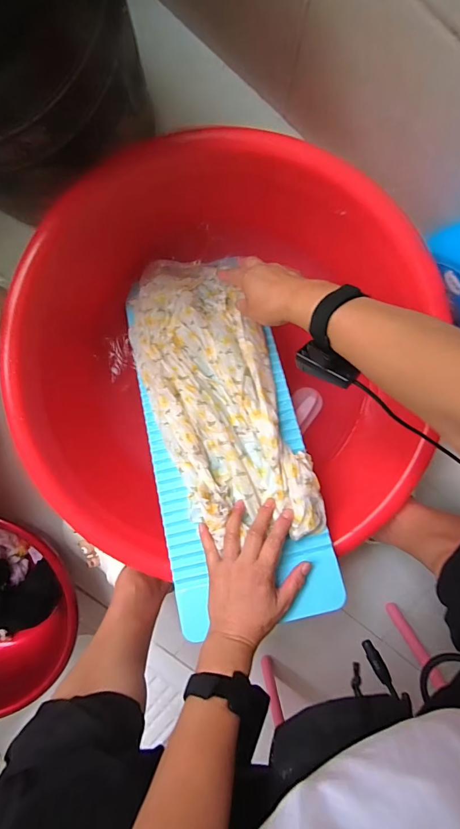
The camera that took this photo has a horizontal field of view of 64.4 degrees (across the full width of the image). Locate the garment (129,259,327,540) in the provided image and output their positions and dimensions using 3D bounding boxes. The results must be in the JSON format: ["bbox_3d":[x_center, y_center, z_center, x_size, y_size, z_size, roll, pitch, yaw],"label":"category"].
[{"bbox_3d":[-0.026,-0.037,0.546,0.188,0.043,0.458,-25,76,5],"label":"garment"}]

